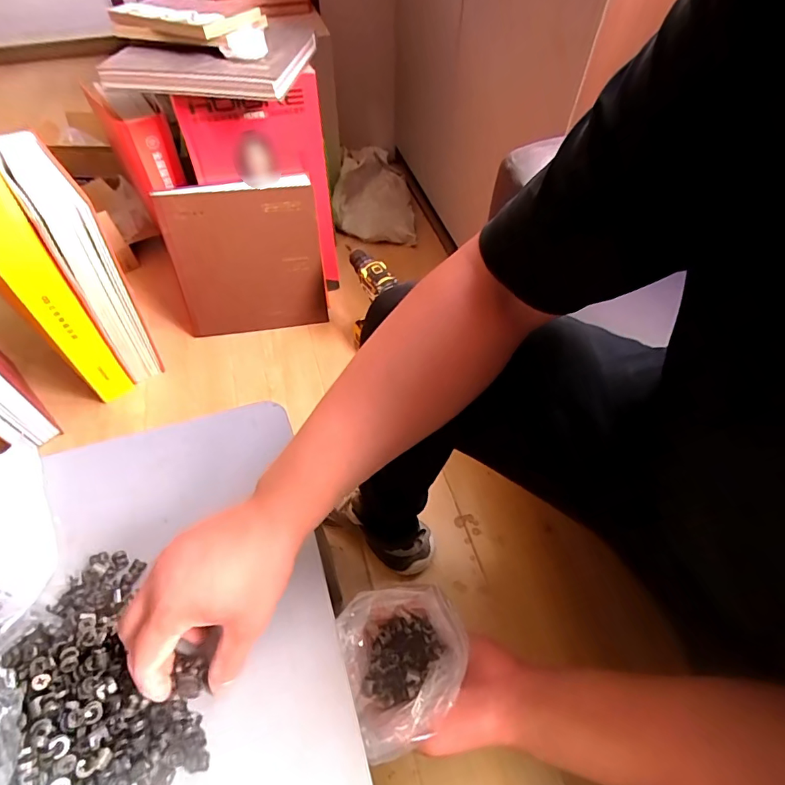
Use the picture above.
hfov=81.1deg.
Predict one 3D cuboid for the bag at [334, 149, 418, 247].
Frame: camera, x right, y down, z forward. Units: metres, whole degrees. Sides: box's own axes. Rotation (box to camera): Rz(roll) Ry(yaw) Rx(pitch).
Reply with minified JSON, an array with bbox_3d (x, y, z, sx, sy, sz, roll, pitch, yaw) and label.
[{"bbox_3d":[-0.050,-0.618,1.390,0.231,0.129,0.319,2,54,1],"label":"bag"}]

